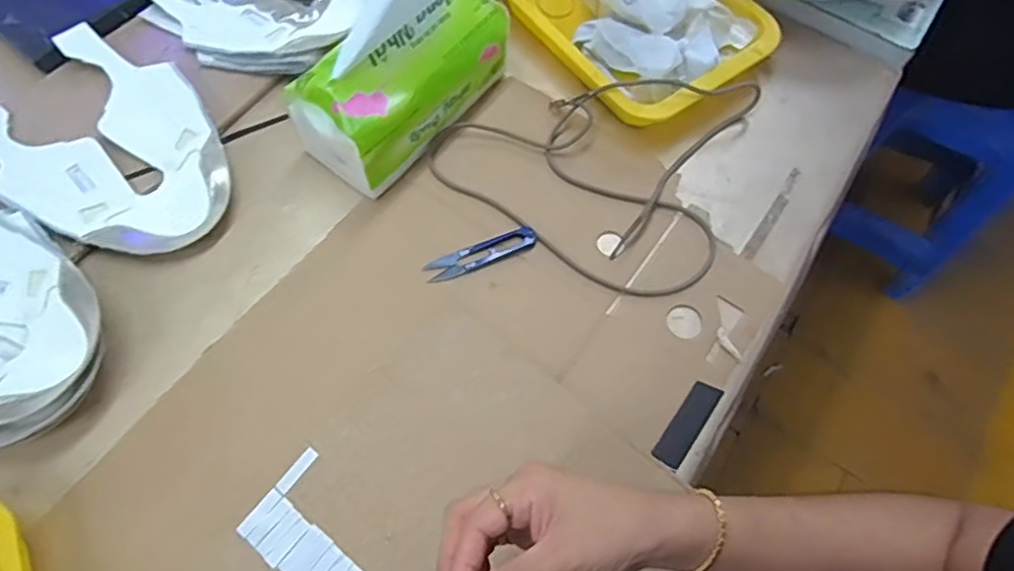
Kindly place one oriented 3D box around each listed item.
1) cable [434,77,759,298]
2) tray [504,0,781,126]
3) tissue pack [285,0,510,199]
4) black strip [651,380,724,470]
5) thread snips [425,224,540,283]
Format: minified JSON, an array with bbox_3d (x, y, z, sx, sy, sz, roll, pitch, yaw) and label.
[{"bbox_3d":[0.102,-0.140,0.598,0.273,0.041,0.262,34,69,12],"label":"cable"},{"bbox_3d":[0.127,-0.286,0.647,0.189,0.075,0.252,-36,72,-17],"label":"tray"},{"bbox_3d":[-0.089,-0.199,0.550,0.088,0.161,0.200,39,70,14],"label":"tissue pack"},{"bbox_3d":[0.143,0.109,0.506,0.023,0.004,0.076,35,69,12],"label":"black strip"},{"bbox_3d":[-0.022,-0.028,0.558,0.100,0.005,0.022,-22,69,-12],"label":"thread snips"}]

